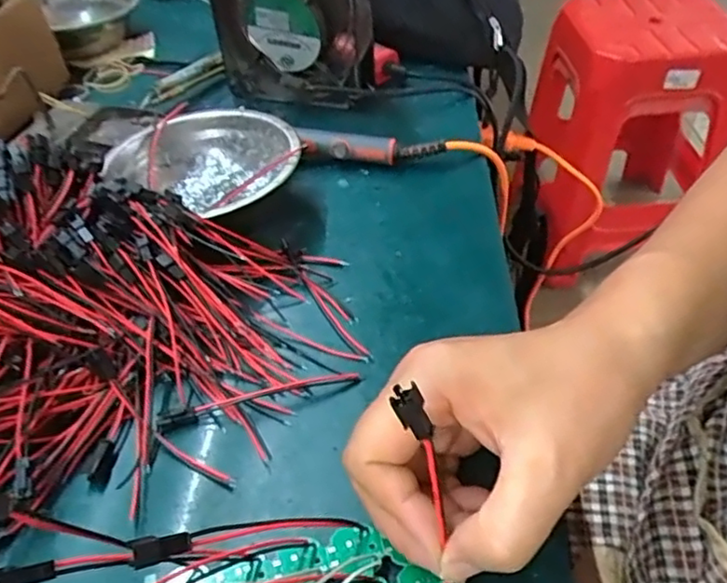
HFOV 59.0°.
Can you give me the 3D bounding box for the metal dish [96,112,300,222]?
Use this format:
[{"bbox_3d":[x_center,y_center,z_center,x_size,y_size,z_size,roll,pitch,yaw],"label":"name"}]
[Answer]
[{"bbox_3d":[-0.100,-0.082,0.434,0.128,0.038,0.101,19,48,20],"label":"metal dish"}]

